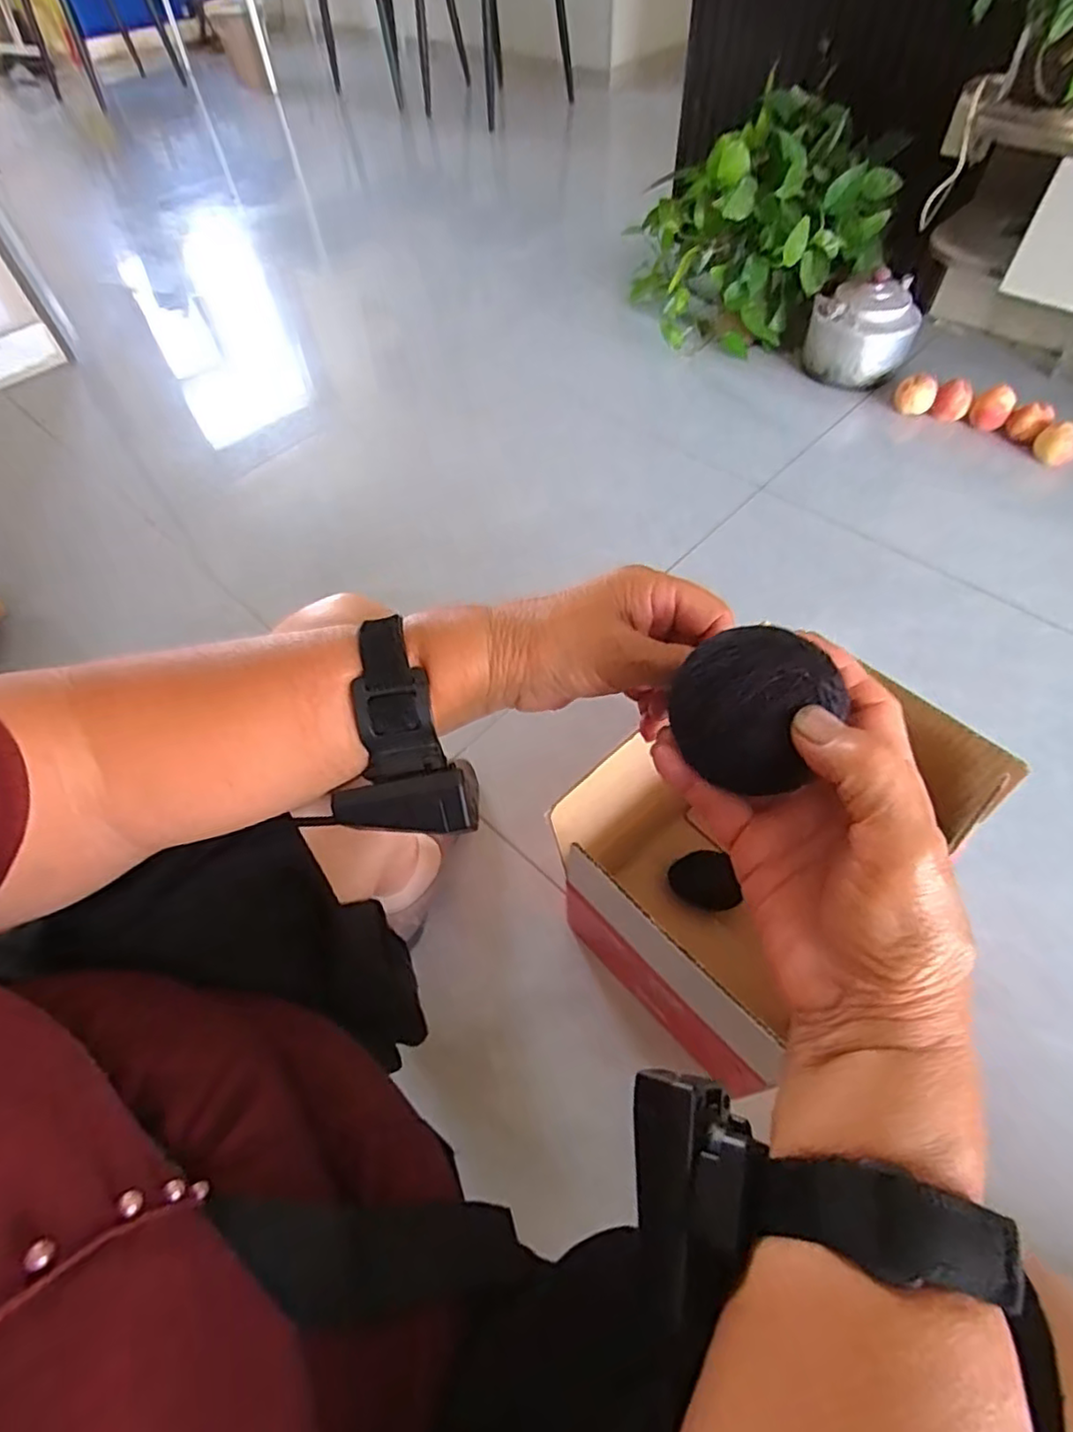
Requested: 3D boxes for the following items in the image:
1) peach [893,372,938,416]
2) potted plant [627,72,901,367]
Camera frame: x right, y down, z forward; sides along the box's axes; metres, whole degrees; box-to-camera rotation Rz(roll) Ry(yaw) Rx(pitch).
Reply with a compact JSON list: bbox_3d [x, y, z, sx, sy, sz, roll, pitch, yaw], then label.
[{"bbox_3d":[0.742,-0.624,1.263,0.069,0.071,0.069,25,61,19],"label":"peach"},{"bbox_3d":[0.463,-1.082,1.404,0.408,0.353,0.477,-10,56,-2],"label":"potted plant"}]

